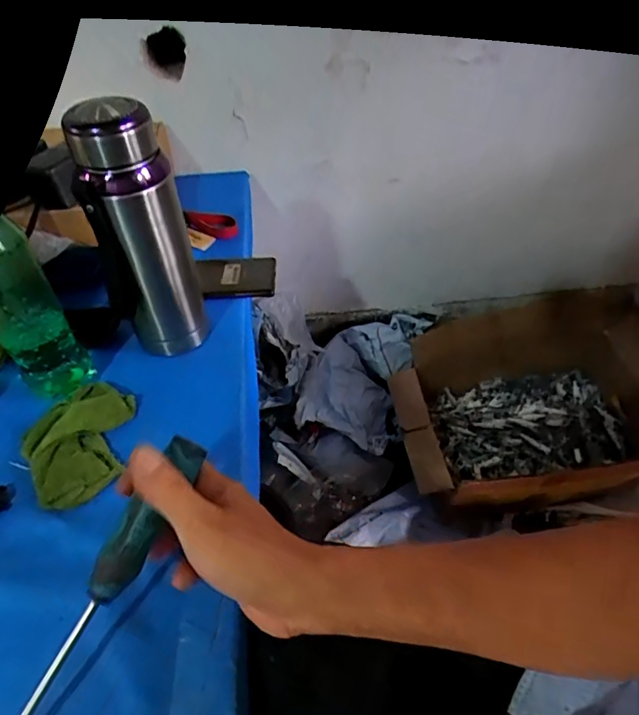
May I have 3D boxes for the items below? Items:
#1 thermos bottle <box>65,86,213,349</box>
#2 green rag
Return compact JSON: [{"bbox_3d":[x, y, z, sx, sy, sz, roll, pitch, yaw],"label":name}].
[{"bbox_3d":[-0.165,-0.106,0.468,0.074,0.233,0.073,0,47,2],"label":"thermos bottle"},{"bbox_3d":[-0.221,0.074,0.455,0.088,0.016,0.125,-2,47,0],"label":"green rag"}]

